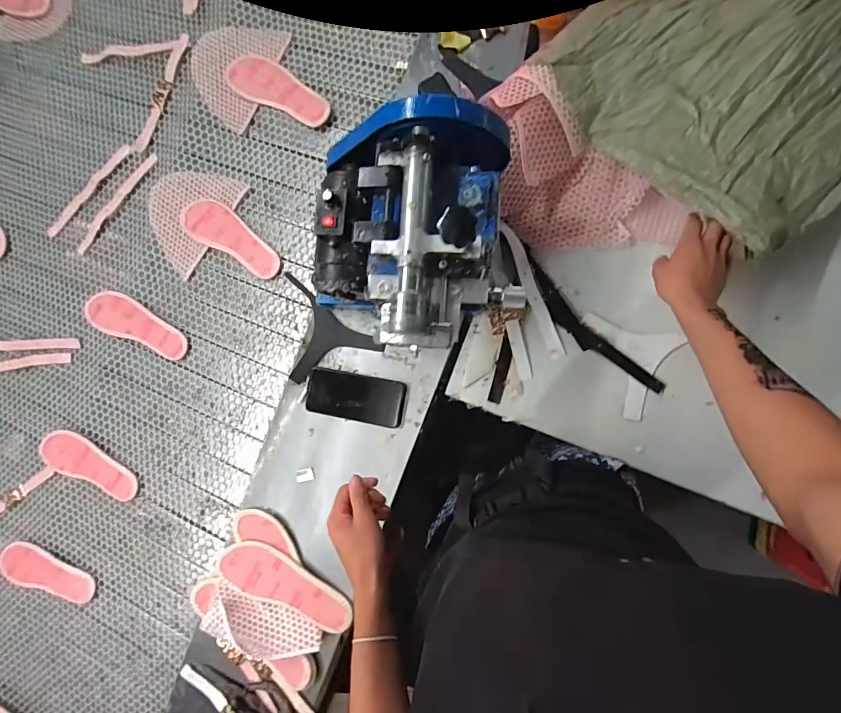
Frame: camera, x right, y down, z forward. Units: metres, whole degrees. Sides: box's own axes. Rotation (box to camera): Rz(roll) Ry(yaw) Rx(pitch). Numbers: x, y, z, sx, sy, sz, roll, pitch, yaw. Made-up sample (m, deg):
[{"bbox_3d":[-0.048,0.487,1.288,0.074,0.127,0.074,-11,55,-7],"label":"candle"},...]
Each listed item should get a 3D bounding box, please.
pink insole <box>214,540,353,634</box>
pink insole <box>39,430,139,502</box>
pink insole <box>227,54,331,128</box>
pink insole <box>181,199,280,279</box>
[{"bbox_3d":[-0.227,0.384,0.697,0.236,0.006,0.078,28,82,5],"label":"pink insole"},{"bbox_3d":[-0.658,0.215,0.820,0.231,0.022,0.091,25,93,11],"label":"pink insole"},{"bbox_3d":[-0.265,-0.492,0.778,0.220,0.016,0.081,38,95,10],"label":"pink insole"},{"bbox_3d":[-0.358,-0.223,0.788,0.225,0.016,0.080,35,95,11],"label":"pink insole"}]

